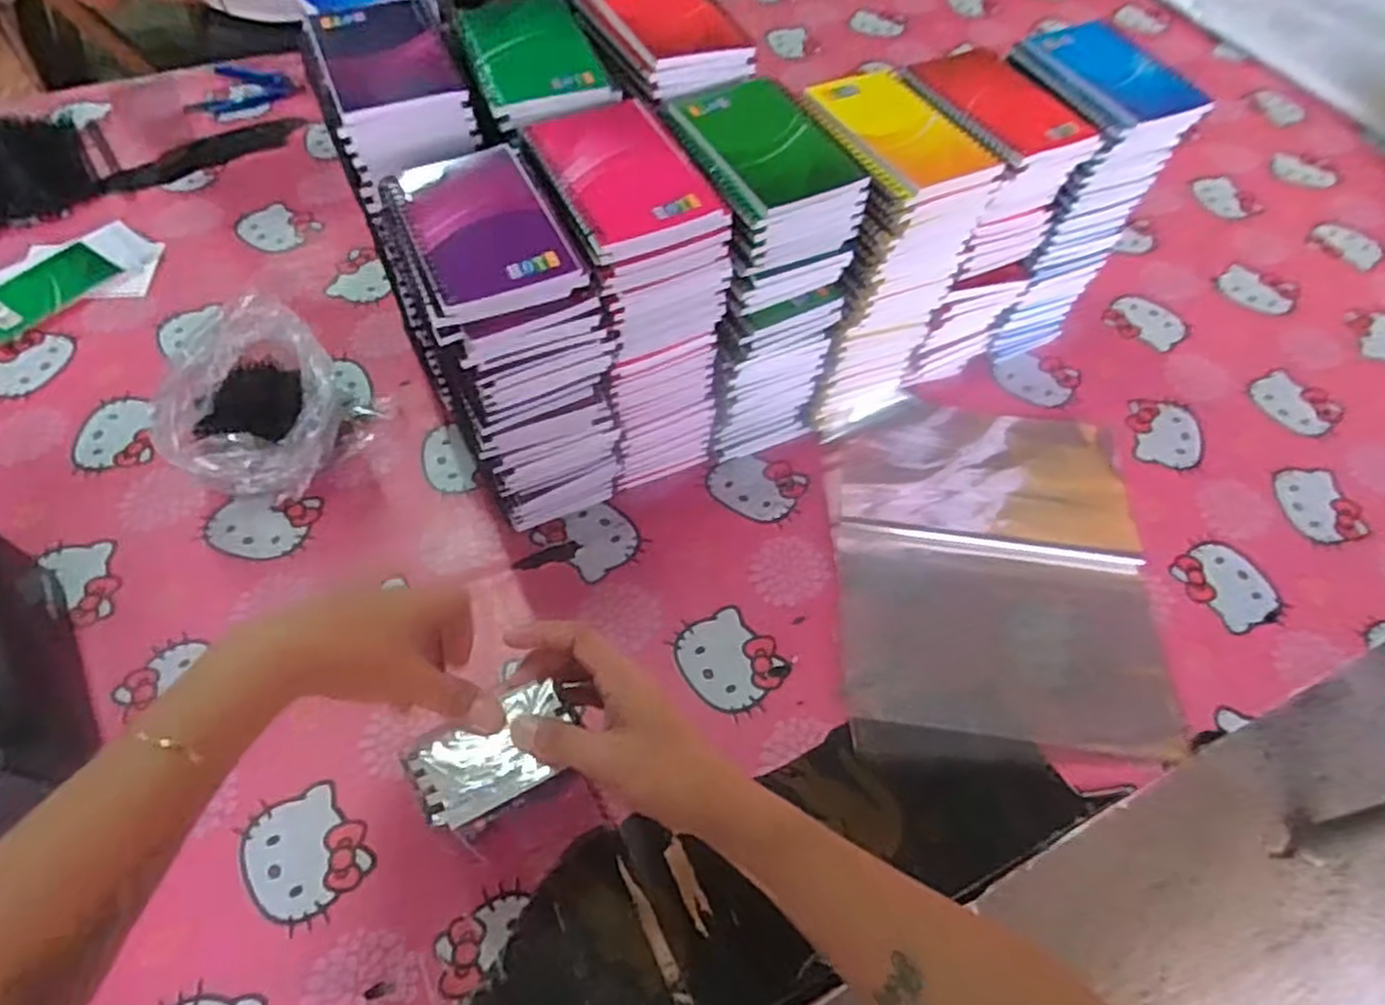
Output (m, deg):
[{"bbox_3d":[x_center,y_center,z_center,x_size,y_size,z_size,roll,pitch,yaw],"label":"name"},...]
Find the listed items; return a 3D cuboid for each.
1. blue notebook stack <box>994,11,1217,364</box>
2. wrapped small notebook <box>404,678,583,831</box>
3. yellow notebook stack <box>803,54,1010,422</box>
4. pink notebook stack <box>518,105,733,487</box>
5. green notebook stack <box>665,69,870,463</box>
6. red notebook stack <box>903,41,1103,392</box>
[{"bbox_3d":[0.319,-0.261,0.714,0.108,0.264,0.130,-13,58,-11],"label":"blue notebook stack"},{"bbox_3d":[-0.108,0.140,0.438,0.090,0.010,0.051,-25,62,-18],"label":"wrapped small notebook"},{"bbox_3d":[0.136,-0.188,0.653,0.102,0.271,0.130,-25,61,-18],"label":"yellow notebook stack"},{"bbox_3d":[-0.049,-0.141,0.609,0.099,0.272,0.139,-21,60,-16],"label":"pink notebook stack"},{"bbox_3d":[0.047,-0.172,0.645,0.106,0.273,0.141,-16,59,-13],"label":"green notebook stack"},{"bbox_3d":[0.226,-0.223,0.680,0.108,0.263,0.127,-17,59,-13],"label":"red notebook stack"}]

